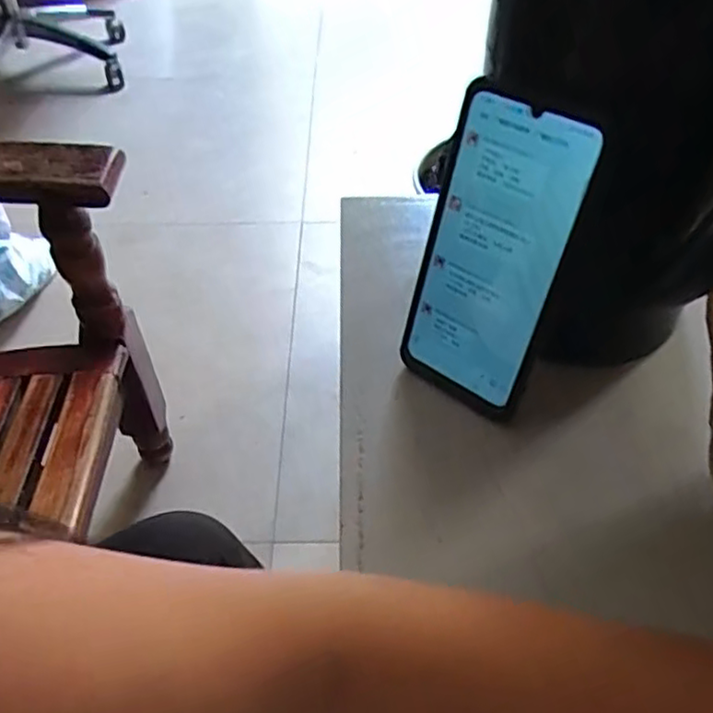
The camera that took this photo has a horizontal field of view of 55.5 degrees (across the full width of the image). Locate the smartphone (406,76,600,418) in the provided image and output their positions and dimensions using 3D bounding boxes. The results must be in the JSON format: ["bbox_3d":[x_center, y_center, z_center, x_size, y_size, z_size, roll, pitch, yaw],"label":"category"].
[{"bbox_3d":[0.068,-0.046,0.354,0.077,0.164,0.010,33,39,27],"label":"smartphone"}]

